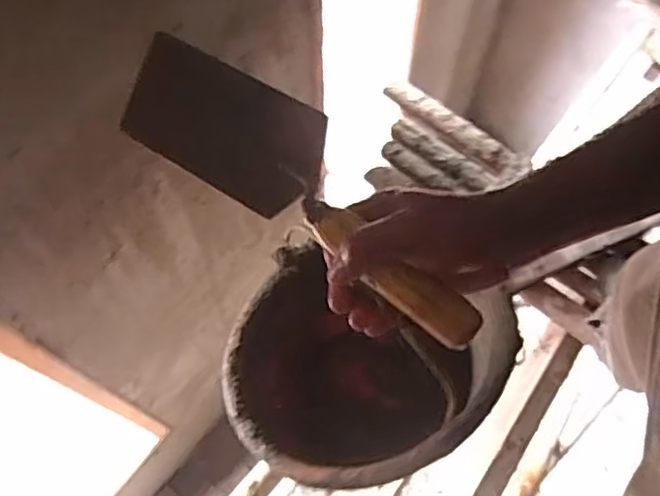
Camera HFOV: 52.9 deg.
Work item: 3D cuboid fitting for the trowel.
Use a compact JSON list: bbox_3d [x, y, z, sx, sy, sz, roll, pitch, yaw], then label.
[{"bbox_3d":[-0.013,-0.033,0.446,0.267,0.083,0.083,41,72,8],"label":"trowel"}]

